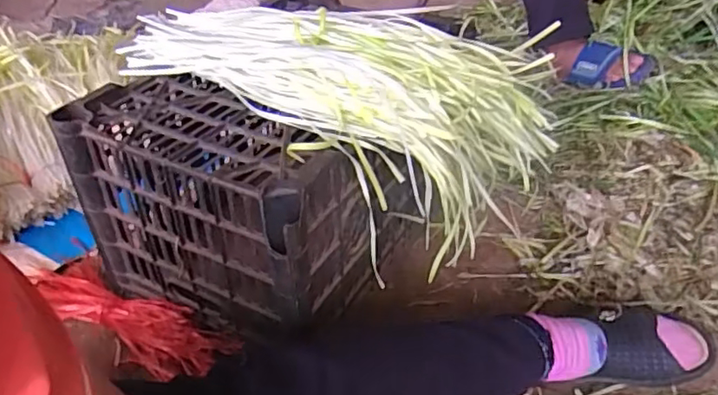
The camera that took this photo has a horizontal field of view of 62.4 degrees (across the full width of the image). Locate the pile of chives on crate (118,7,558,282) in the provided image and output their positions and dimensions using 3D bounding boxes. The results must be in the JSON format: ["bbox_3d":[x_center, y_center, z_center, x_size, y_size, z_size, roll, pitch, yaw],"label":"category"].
[{"bbox_3d":[-0.038,-0.151,0.785,0.526,0.140,0.311,26,47,32],"label":"pile of chives on crate"}]

